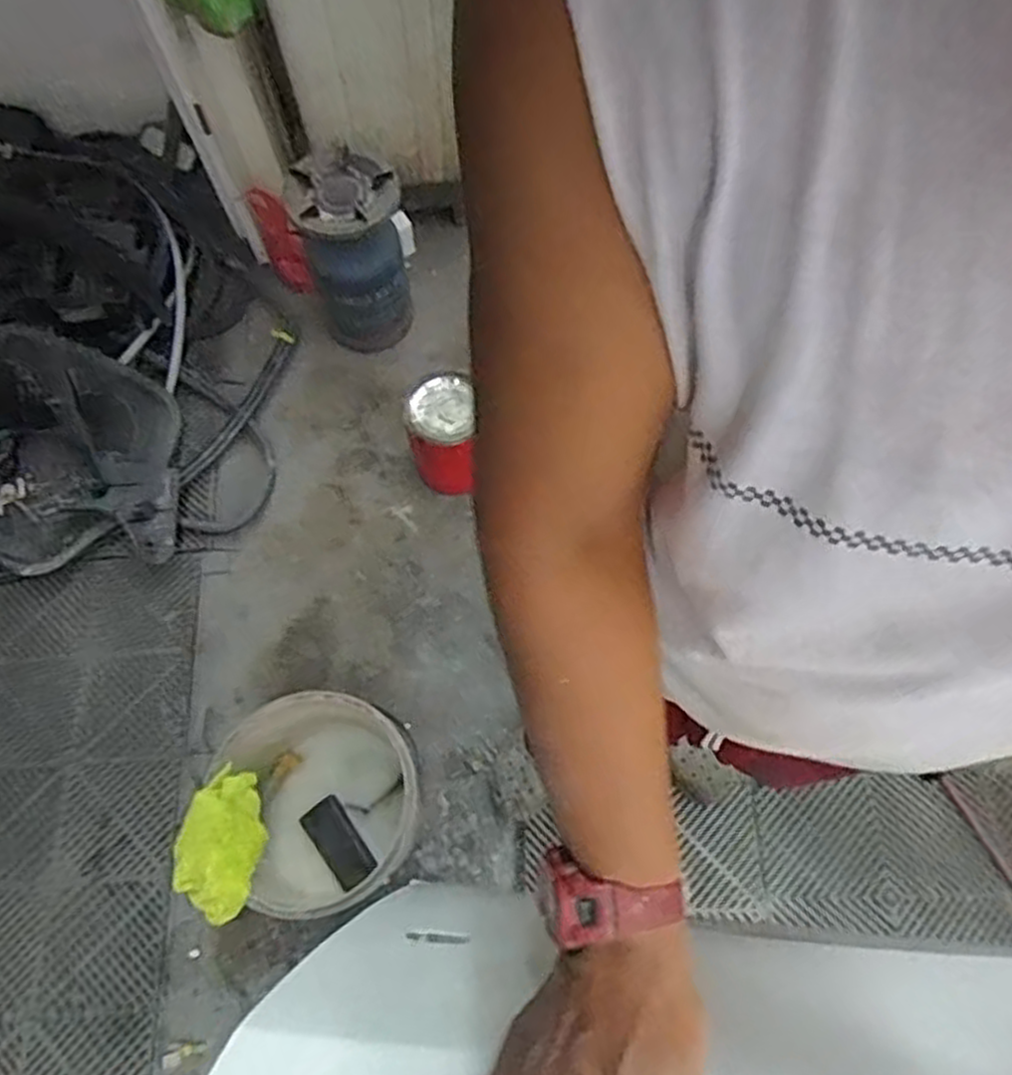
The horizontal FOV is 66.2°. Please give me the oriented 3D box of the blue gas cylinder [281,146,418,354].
[{"bbox_3d":[-0.320,-0.603,1.665,0.218,0.392,0.221,-1,67,1],"label":"blue gas cylinder"}]

